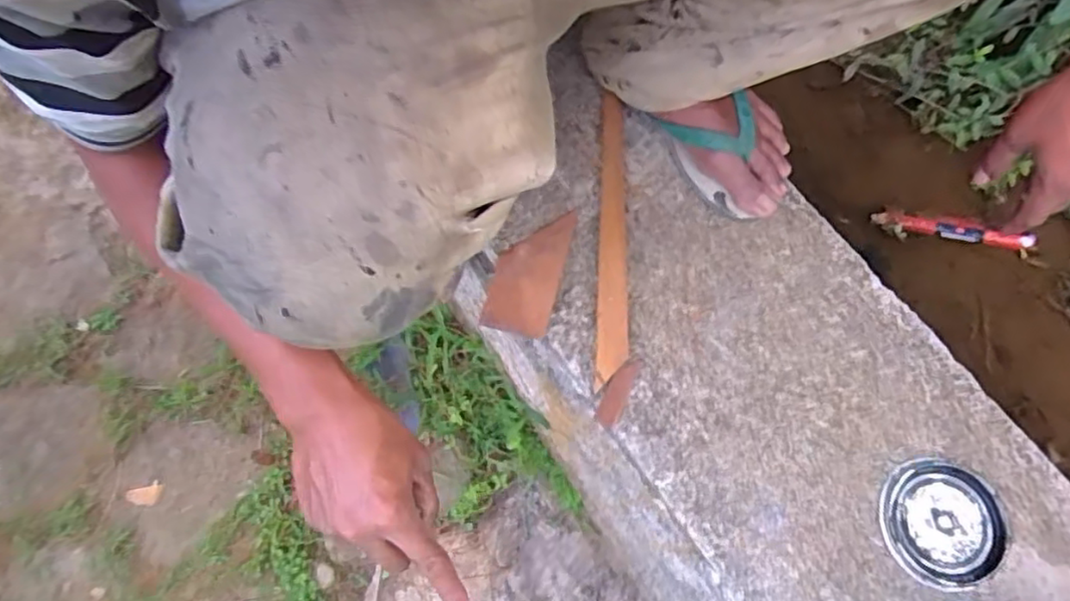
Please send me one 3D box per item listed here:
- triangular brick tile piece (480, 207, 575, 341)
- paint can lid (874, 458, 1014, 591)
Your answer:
[{"bbox_3d":[-0.005,-0.030,0.622,0.061,0.010,0.131,14,73,5],"label":"triangular brick tile piece"},{"bbox_3d":[0.341,0.185,0.550,0.099,0.009,0.100,0,72,0],"label":"paint can lid"}]

